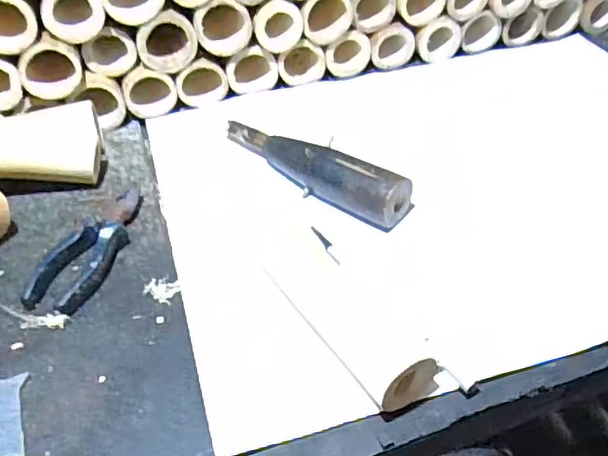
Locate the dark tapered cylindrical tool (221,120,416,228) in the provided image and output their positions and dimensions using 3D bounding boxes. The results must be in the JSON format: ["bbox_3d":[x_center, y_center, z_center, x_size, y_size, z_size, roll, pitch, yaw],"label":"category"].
[{"bbox_3d":[0.003,-0.070,0.595,0.217,0.050,0.043,30,52,25],"label":"dark tapered cylindrical tool"}]

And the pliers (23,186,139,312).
[{"bbox_3d":[-0.190,0.016,0.537,0.050,0.019,0.143,15,47,12],"label":"pliers"}]

